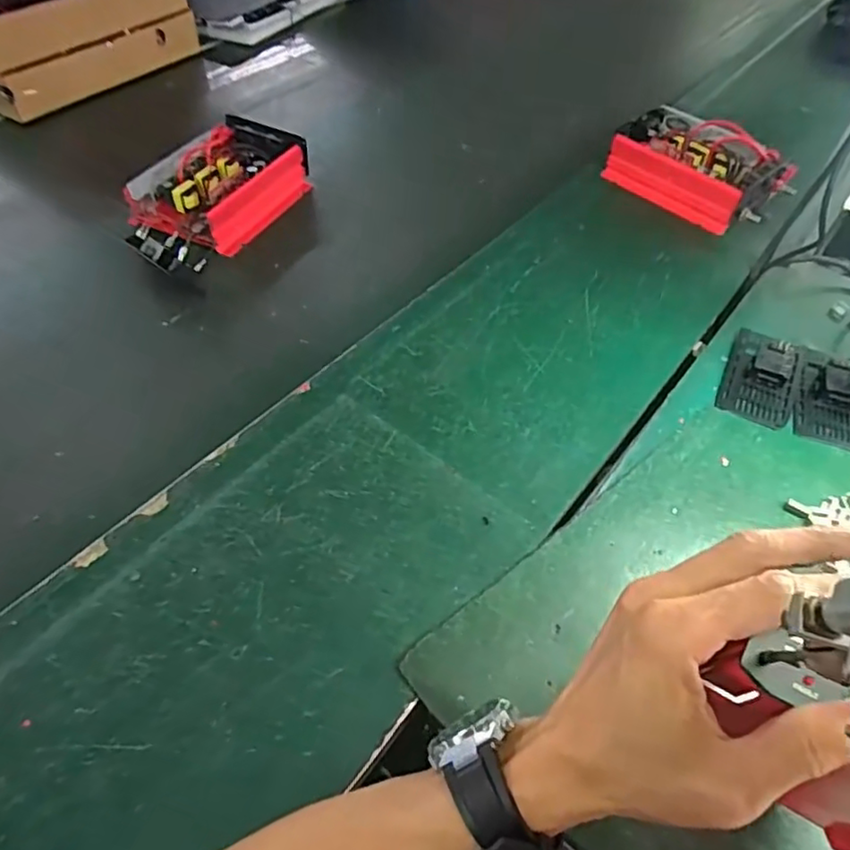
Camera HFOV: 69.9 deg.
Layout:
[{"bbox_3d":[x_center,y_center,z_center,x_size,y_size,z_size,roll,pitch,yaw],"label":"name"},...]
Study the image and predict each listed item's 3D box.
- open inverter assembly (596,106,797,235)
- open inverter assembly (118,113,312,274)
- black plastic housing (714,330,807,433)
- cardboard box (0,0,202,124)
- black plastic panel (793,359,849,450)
[{"bbox_3d":[0.393,-0.373,0.883,0.230,0.070,0.154,38,59,24],"label":"open inverter assembly"},{"bbox_3d":[-0.286,-0.305,0.803,0.145,0.067,0.291,23,54,14],"label":"open inverter assembly"},{"bbox_3d":[0.368,-0.056,0.657,0.071,0.025,0.128,24,55,15],"label":"black plastic housing"},{"bbox_3d":[-0.615,-0.668,1.011,0.228,0.149,0.402,26,55,16],"label":"cardboard box"},{"bbox_3d":[0.432,-0.031,0.636,0.067,0.034,0.121,20,54,12],"label":"black plastic panel"}]

